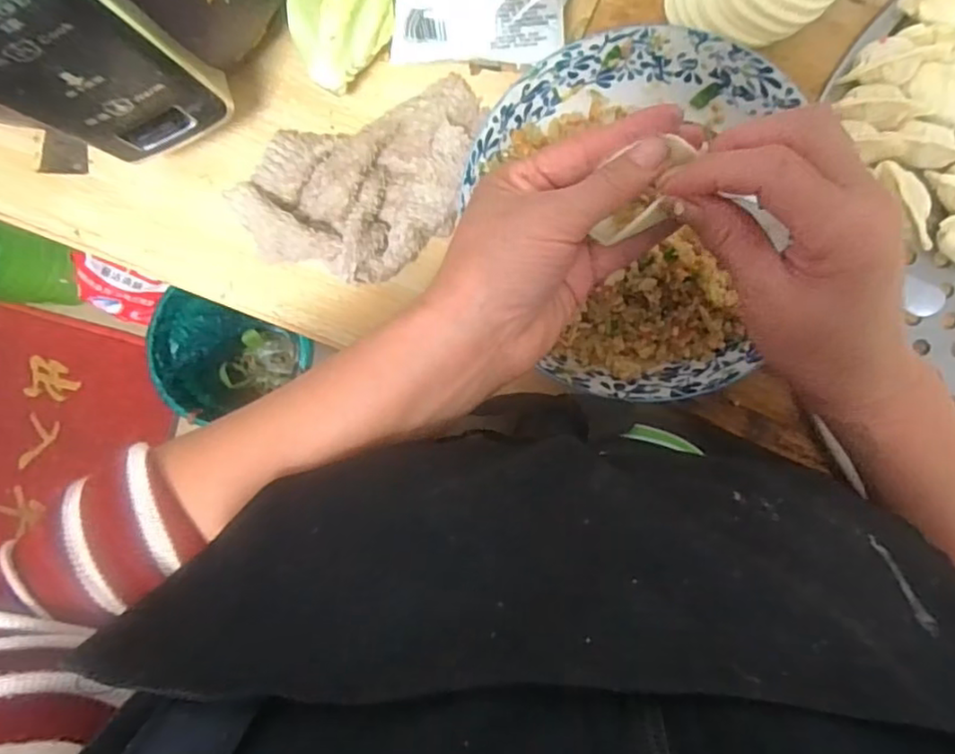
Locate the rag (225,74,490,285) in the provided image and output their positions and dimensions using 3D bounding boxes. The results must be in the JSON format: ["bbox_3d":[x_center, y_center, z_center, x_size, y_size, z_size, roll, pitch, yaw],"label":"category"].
[{"bbox_3d":[-0.074,-0.119,0.405,0.160,0.031,0.109,-14,90,6],"label":"rag"}]

